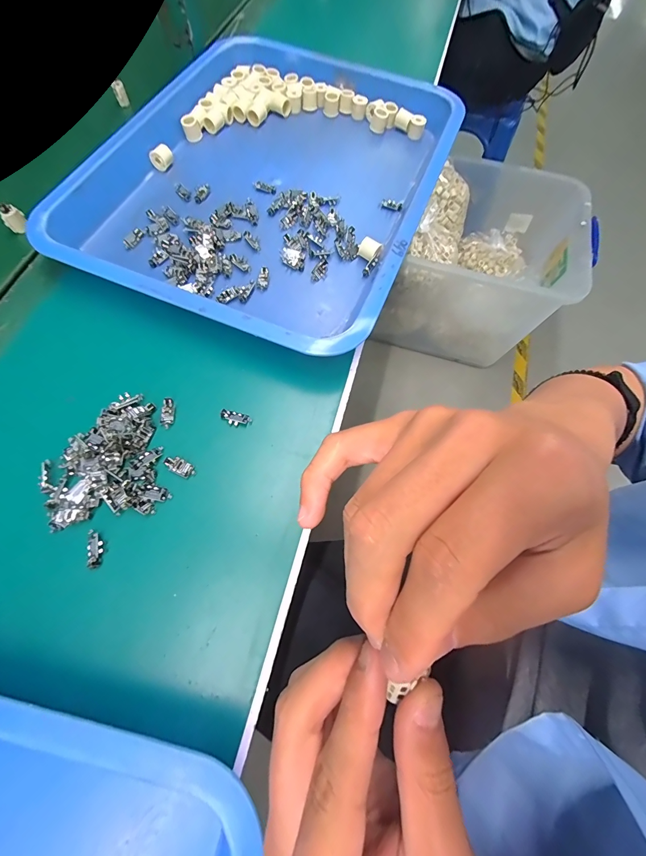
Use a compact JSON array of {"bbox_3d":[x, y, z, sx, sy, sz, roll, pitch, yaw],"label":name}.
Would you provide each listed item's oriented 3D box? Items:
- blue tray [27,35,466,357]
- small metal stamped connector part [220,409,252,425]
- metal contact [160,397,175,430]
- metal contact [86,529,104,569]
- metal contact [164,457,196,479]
[{"bbox_3d":[-0.049,-0.287,0.375,0.334,0.041,0.431,21,68,8],"label":"blue tray"},{"bbox_3d":[-0.075,-0.009,0.286,0.026,0.005,0.012,16,69,4],"label":"small metal stamped connector part"},{"bbox_3d":[-0.133,-0.013,0.285,0.010,0.004,0.027,-2,69,-3],"label":"metal contact"},{"bbox_3d":[-0.167,0.088,0.244,0.010,0.004,0.027,-10,69,-6],"label":"metal contact"},{"bbox_3d":[-0.115,0.031,0.269,0.025,0.005,0.012,28,70,9],"label":"metal contact"}]

